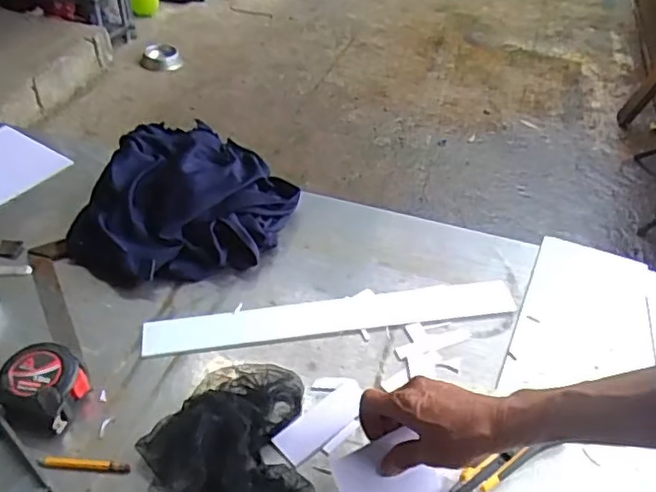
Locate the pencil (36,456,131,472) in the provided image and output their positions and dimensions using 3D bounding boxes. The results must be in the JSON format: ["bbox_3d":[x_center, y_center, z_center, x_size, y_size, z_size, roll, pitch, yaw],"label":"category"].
[{"bbox_3d":[-0.238,0.213,0.599,0.087,0.004,0.011,3,41,2],"label":"pencil"}]

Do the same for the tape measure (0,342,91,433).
[{"bbox_3d":[-0.299,0.149,0.643,0.085,0.046,0.082,12,42,12],"label":"tape measure"}]

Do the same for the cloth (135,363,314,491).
[{"bbox_3d":[-0.096,0.204,0.591,0.154,0.044,0.221,-5,41,-7],"label":"cloth"}]

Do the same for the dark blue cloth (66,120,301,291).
[{"bbox_3d":[-0.192,-0.055,0.832,0.240,0.109,0.258,17,43,17],"label":"dark blue cloth"}]

